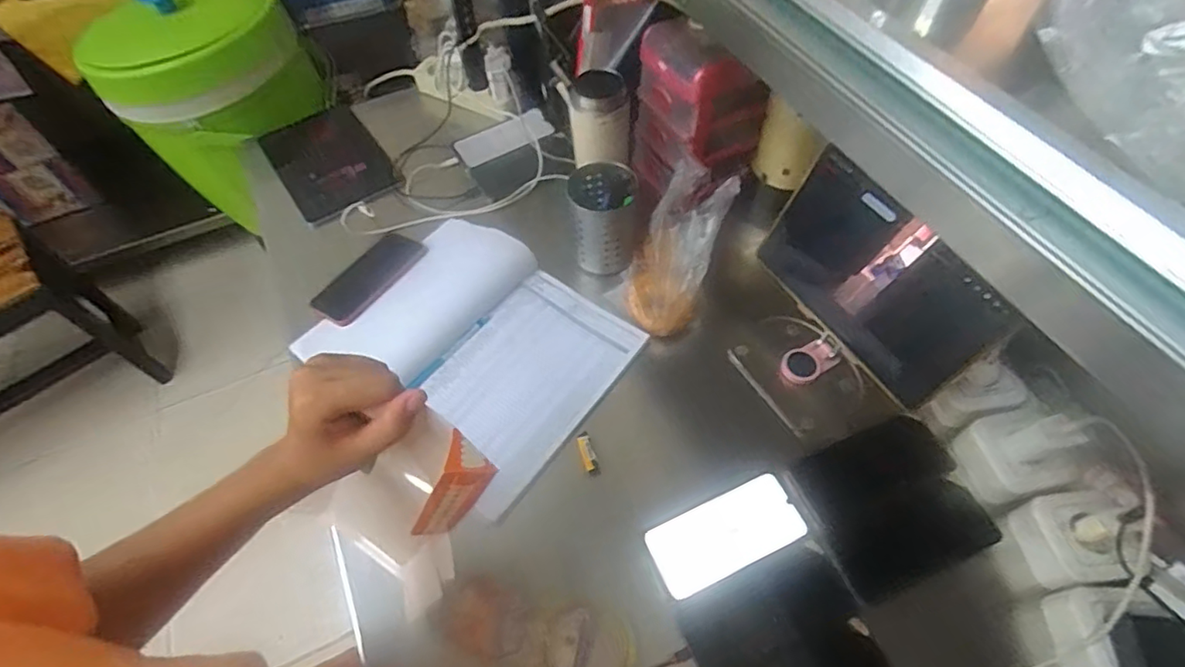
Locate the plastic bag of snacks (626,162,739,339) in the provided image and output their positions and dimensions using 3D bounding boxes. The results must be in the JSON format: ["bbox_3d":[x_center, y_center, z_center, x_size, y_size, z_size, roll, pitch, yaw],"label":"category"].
[{"bbox_3d":[0.109,-0.104,0.751,0.104,0.137,0.191,18,60,13],"label":"plastic bag of snacks"}]

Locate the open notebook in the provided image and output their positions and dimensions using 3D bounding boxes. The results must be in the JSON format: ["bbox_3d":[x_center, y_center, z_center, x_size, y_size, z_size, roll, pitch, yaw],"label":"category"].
[{"bbox_3d":[-0.147,0.009,0.733,0.350,0.031,0.283,34,61,22],"label":"open notebook"}]

